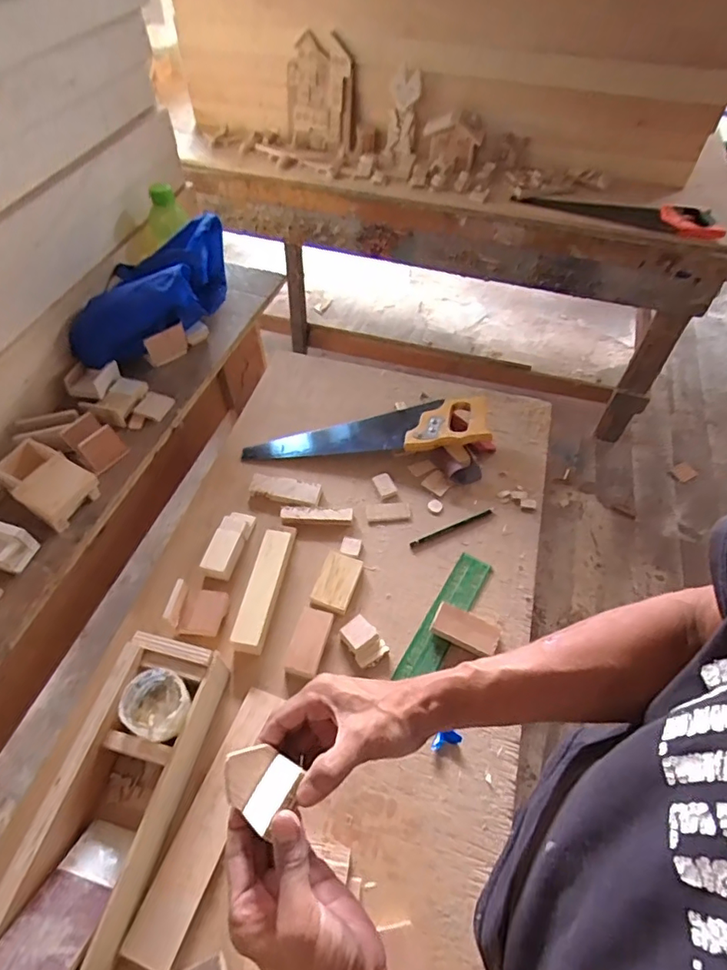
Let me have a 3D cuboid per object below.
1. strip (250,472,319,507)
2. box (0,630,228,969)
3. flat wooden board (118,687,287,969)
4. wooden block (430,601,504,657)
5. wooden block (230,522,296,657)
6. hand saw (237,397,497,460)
[{"bbox_3d":[-0.123,0.006,0.816,0.112,0.014,0.042,11,55,9],"label":"strip"},{"bbox_3d":[-0.254,0.323,0.538,0.111,0.084,0.312,11,55,8],"label":"box"},{"bbox_3d":[-0.164,0.352,0.564,0.051,0.013,0.260,16,56,12],"label":"flat wooden board"},{"bbox_3d":[0.133,0.187,0.678,0.084,0.021,0.042,18,56,13],"label":"wooden block"},{"bbox_3d":[-0.133,0.133,0.712,0.043,0.019,0.182,9,54,7],"label":"wooden block"},{"bbox_3d":[0.007,-0.100,0.873,0.412,0.036,0.121,-1,54,0],"label":"hand saw"}]

